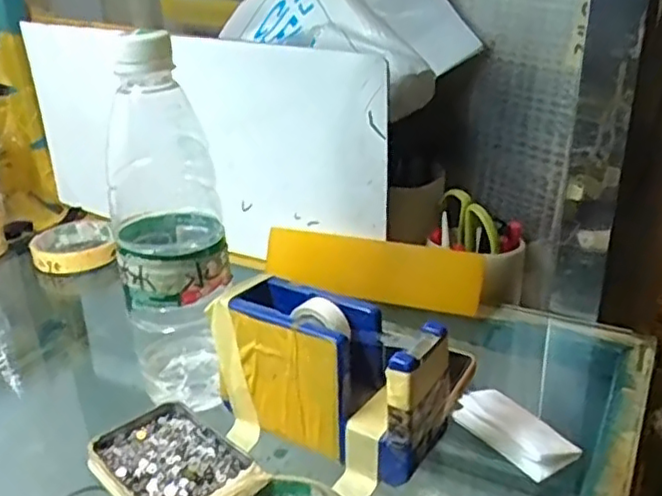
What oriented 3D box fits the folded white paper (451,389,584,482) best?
[{"bbox_3d":[0.103,0.104,0.379,0.031,0.017,0.068,-16,28,-29],"label":"folded white paper"}]

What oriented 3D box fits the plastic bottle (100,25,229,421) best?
[{"bbox_3d":[-0.096,-0.008,0.393,0.065,0.215,0.067,-9,25,-15],"label":"plastic bottle"}]

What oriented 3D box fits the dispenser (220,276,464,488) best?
[{"bbox_3d":[-0.014,0.067,0.383,0.103,0.076,0.047,14,28,31],"label":"dispenser"}]

